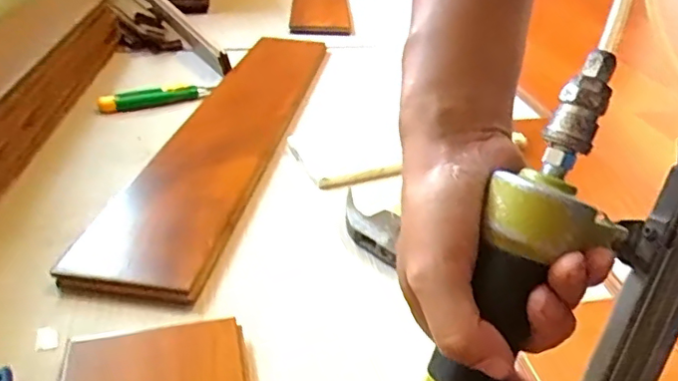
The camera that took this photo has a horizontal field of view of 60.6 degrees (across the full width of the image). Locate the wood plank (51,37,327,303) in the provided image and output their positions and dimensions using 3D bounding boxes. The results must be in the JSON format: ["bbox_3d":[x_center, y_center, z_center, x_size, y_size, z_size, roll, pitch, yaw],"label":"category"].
[{"bbox_3d":[-0.137,-0.090,0.759,0.133,0.025,0.666,6,31,5],"label":"wood plank"}]

